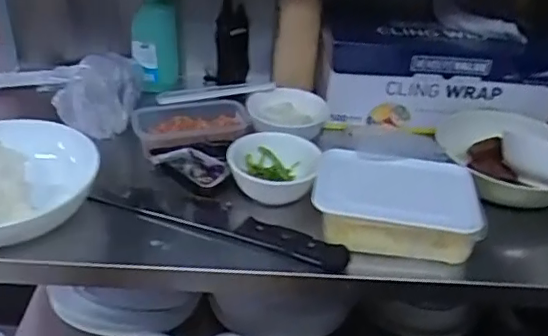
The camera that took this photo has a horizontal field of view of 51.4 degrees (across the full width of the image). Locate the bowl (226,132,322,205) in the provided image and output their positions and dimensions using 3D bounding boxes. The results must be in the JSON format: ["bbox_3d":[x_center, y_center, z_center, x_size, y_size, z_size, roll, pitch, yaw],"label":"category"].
[{"bbox_3d":[-0.001,0.000,0.721,0.111,0.048,0.111,4,32,-2],"label":"bowl"}]

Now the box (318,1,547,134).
[{"bbox_3d":[0.255,-0.152,0.890,0.351,0.155,0.122,3,33,-4],"label":"box"}]

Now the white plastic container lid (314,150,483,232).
[{"bbox_3d":[0.139,0.019,0.666,0.183,0.019,0.130,5,32,0],"label":"white plastic container lid"}]

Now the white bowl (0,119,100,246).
[{"bbox_3d":[-0.308,0.014,0.655,0.193,0.053,0.206,0,33,-9],"label":"white bowl"}]

